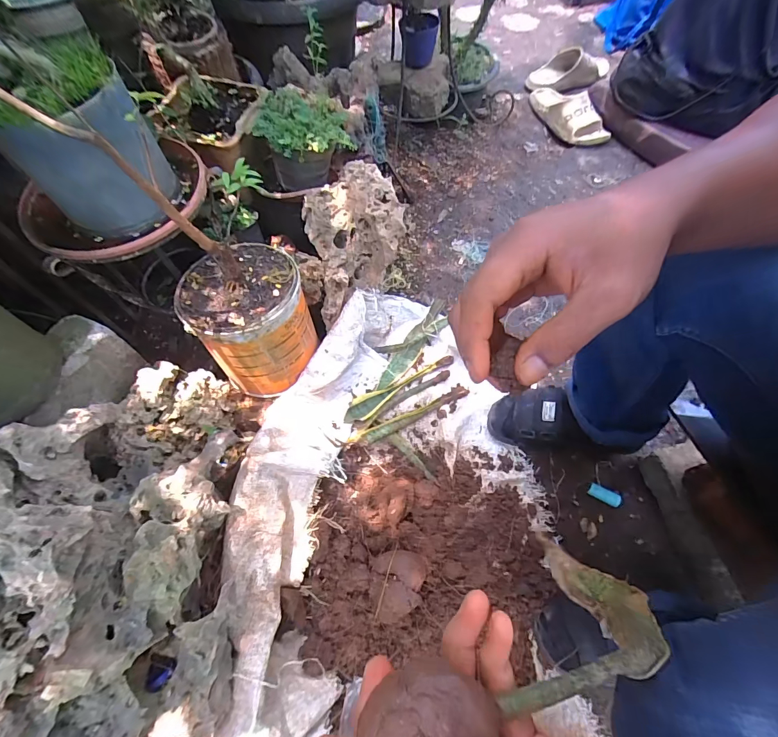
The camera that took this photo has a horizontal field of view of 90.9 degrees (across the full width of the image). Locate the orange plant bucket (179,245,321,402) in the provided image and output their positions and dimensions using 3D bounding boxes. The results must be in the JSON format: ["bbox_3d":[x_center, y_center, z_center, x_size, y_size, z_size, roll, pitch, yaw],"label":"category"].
[{"bbox_3d":[-0.216,-0.079,0.623,0.165,0.162,0.172,-1,62,1],"label":"orange plant bucket"}]

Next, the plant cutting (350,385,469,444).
[{"bbox_3d":[0.042,0.084,0.686,0.242,0.013,0.025,-22,99,-23],"label":"plant cutting"}]

